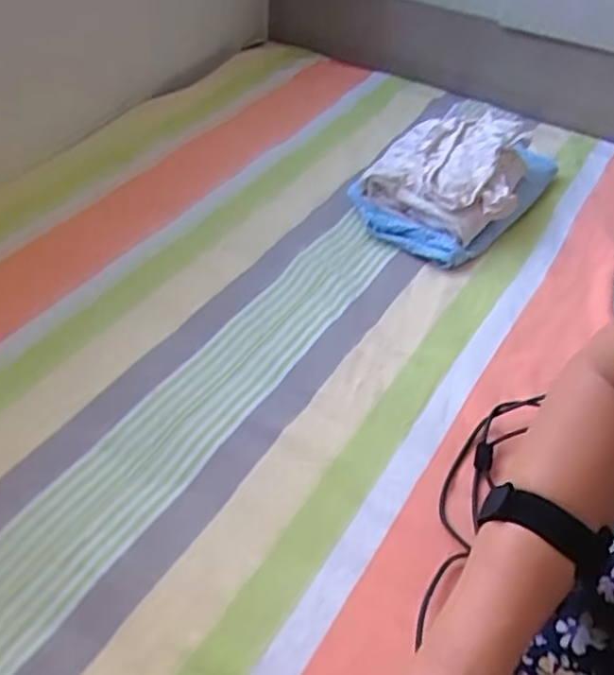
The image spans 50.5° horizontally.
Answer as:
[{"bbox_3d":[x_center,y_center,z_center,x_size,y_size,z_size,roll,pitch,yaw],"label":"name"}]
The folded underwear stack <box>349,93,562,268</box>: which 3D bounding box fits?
[{"bbox_3d":[0.215,-0.237,0.952,0.205,0.114,0.291,31,49,23],"label":"folded underwear stack"}]

